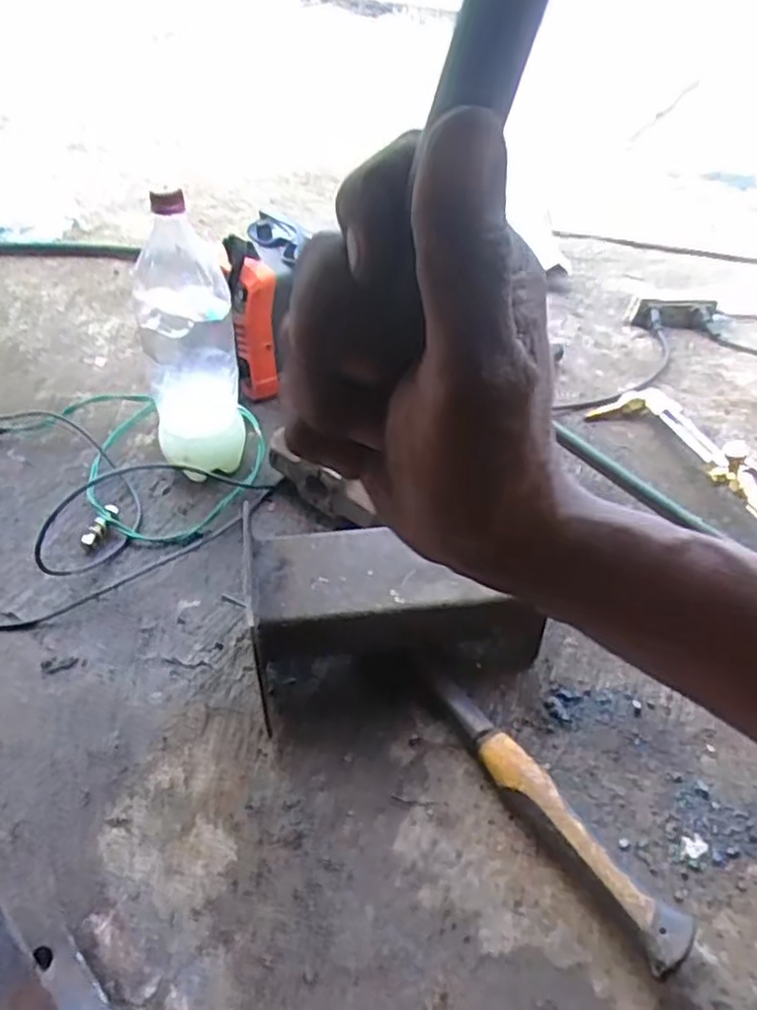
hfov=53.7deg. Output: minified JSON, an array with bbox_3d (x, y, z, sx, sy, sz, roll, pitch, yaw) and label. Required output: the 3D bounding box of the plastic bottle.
[{"bbox_3d":[-0.190,-0.158,0.750,0.090,0.295,0.099,-10,44,-10],"label":"plastic bottle"}]

